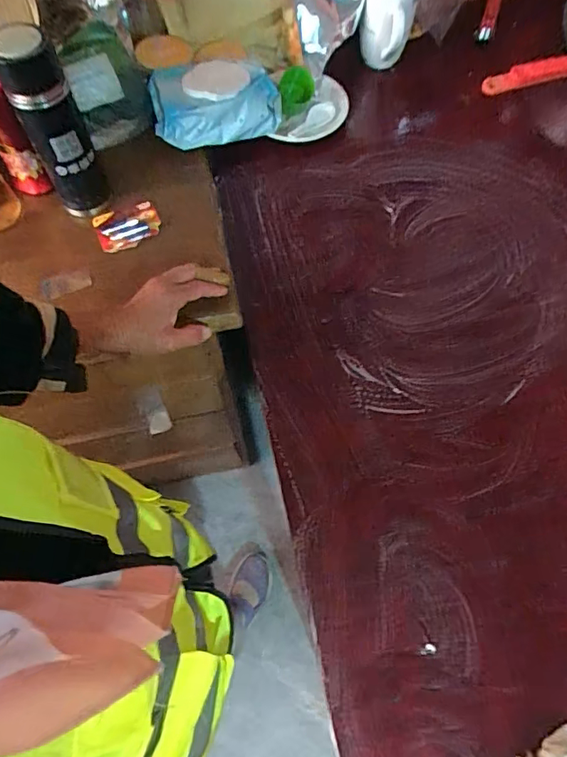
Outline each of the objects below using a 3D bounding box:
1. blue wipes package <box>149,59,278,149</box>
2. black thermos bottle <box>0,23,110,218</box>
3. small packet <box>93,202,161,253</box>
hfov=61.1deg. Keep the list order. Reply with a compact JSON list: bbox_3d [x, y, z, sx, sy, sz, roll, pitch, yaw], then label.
[{"bbox_3d":[-0.101,-0.399,0.689,0.184,0.083,0.105,-22,66,-9],"label":"blue wipes package"},{"bbox_3d":[-0.266,-0.293,0.569,0.073,0.201,0.074,-26,67,-11],"label":"black thermos bottle"},{"bbox_3d":[-0.205,-0.202,0.632,0.081,0.016,0.063,-19,66,-8],"label":"small packet"}]

